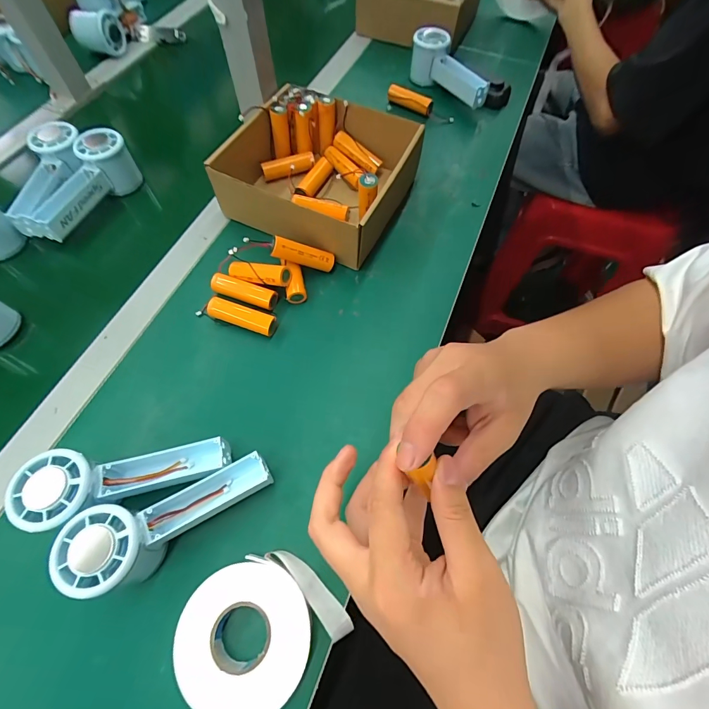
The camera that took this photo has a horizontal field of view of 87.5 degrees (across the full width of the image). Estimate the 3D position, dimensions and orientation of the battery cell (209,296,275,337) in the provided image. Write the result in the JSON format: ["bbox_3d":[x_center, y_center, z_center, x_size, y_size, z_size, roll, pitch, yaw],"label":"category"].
[{"bbox_3d":[-0.120,-0.041,0.396,0.073,0.019,0.023,17,64,8],"label":"battery cell"}]

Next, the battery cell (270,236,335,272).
[{"bbox_3d":[-0.056,-0.111,0.412,0.071,0.020,0.017,9,58,-29],"label":"battery cell"}]

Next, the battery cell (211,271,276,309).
[{"bbox_3d":[-0.123,-0.069,0.410,0.073,0.017,0.021,18,65,8],"label":"battery cell"}]

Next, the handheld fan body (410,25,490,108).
[{"bbox_3d":[0.144,-0.437,0.571,0.056,0.059,0.141,-29,67,-14],"label":"handheld fan body"}]

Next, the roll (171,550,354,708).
[{"bbox_3d":[-0.073,0.203,0.277,0.110,0.021,0.092,-37,70,-17],"label":"roll"}]

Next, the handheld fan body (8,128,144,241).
[{"bbox_3d":[-0.341,-0.205,0.456,0.050,0.062,0.150,21,65,9],"label":"handheld fan body"}]

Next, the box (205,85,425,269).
[{"bbox_3d":[-0.042,-0.223,0.457,0.202,0.078,0.199,22,65,10],"label":"box"}]

